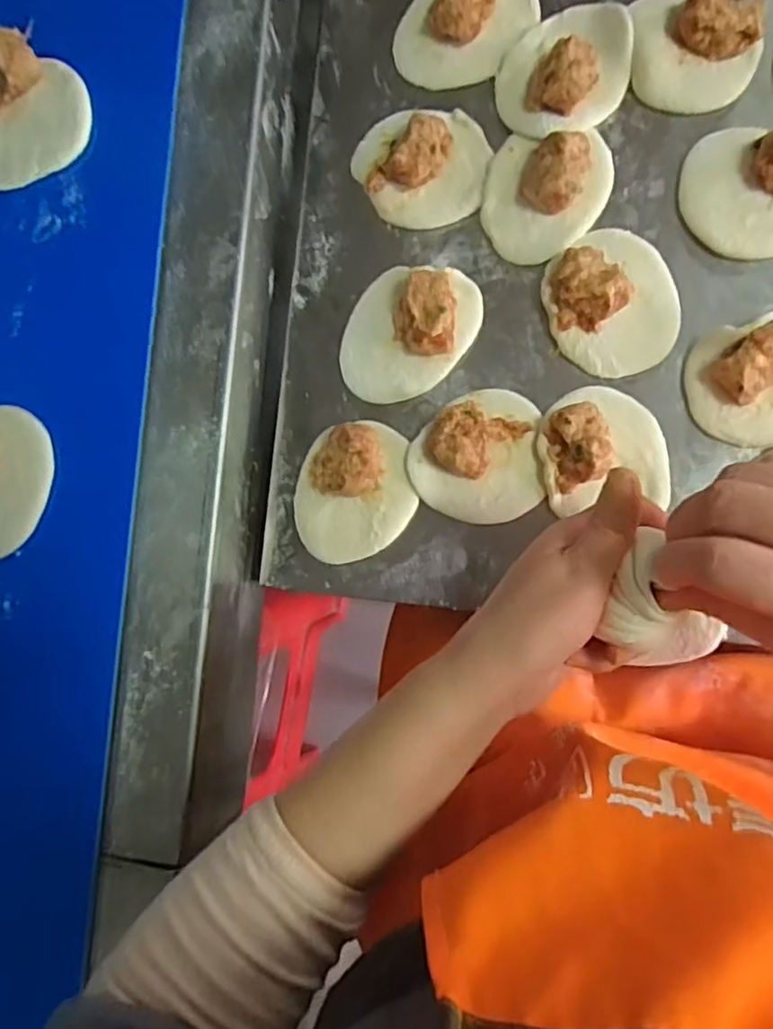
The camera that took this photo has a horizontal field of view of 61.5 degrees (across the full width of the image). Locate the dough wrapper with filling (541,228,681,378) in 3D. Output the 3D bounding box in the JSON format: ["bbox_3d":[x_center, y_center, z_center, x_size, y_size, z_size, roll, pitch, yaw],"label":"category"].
[{"bbox_3d":[0.147,-0.140,0.421,0.080,0.029,0.093,-18,84,7],"label":"dough wrapper with filling"}]

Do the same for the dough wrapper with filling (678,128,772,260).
[{"bbox_3d":[0.234,-0.207,0.410,0.091,0.026,0.075,30,91,9],"label":"dough wrapper with filling"}]

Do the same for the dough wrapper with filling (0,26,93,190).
[{"bbox_3d":[-0.248,-0.267,0.429,0.093,0.033,0.082,-45,81,3],"label":"dough wrapper with filling"}]

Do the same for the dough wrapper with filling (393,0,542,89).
[{"bbox_3d":[0.054,-0.342,0.443,0.099,0.027,0.071,-10,85,8],"label":"dough wrapper with filling"}]

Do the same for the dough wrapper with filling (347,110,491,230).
[{"bbox_3d":[0.024,-0.240,0.442,0.090,0.029,0.078,-10,85,8],"label":"dough wrapper with filling"}]

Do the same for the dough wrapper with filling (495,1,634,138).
[{"bbox_3d":[0.118,-0.302,0.429,0.085,0.025,0.094,5,87,9],"label":"dough wrapper with filling"}]

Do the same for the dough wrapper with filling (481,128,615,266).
[{"bbox_3d":[0.106,-0.216,0.431,0.080,0.030,0.089,11,88,9],"label":"dough wrapper with filling"}]

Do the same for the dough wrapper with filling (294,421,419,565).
[{"bbox_3d":[-0.024,-0.015,0.436,0.082,0.028,0.088,-10,85,8],"label":"dough wrapper with filling"}]

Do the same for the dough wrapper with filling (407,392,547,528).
[{"bbox_3d":[0.058,-0.039,0.426,0.085,0.022,0.086,-3,86,8],"label":"dough wrapper with filling"}]

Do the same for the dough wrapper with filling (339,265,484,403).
[{"bbox_3d":[0.012,-0.127,0.440,0.078,0.026,0.102,38,92,9],"label":"dough wrapper with filling"}]

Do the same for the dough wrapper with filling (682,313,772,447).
[{"bbox_3d":[0.239,-0.085,0.402,0.090,0.028,0.075,-16,84,7],"label":"dough wrapper with filling"}]

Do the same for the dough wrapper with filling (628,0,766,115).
[{"bbox_3d":[0.199,-0.306,0.423,0.086,0.029,0.068,25,90,9],"label":"dough wrapper with filling"}]

